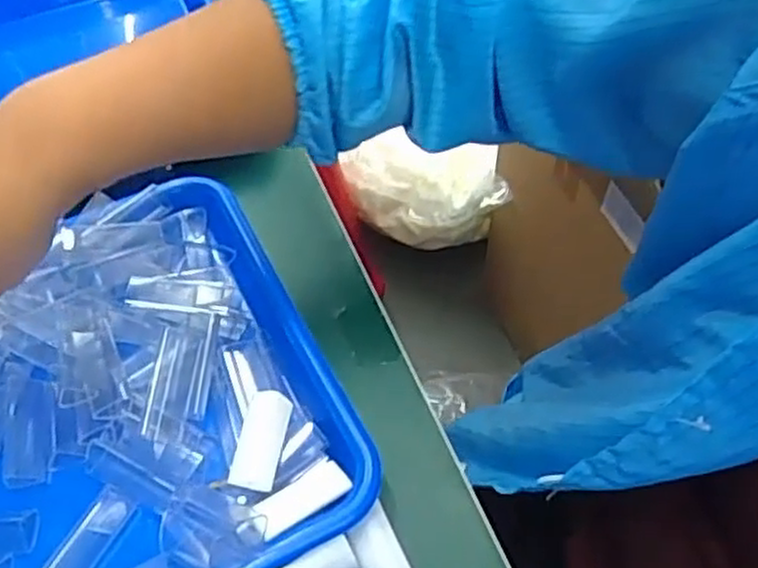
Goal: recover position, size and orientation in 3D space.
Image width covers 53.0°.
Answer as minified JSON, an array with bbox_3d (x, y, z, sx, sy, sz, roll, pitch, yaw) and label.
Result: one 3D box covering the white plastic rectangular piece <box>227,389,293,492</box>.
[{"bbox_3d":[-0.057,0.075,0.367,0.022,0.004,0.046,10,72,12],"label":"white plastic rectangular piece"}]

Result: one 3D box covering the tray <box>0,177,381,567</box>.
[{"bbox_3d":[-0.191,0.082,0.374,0.327,0.039,0.238,-25,56,-13],"label":"tray"}]

